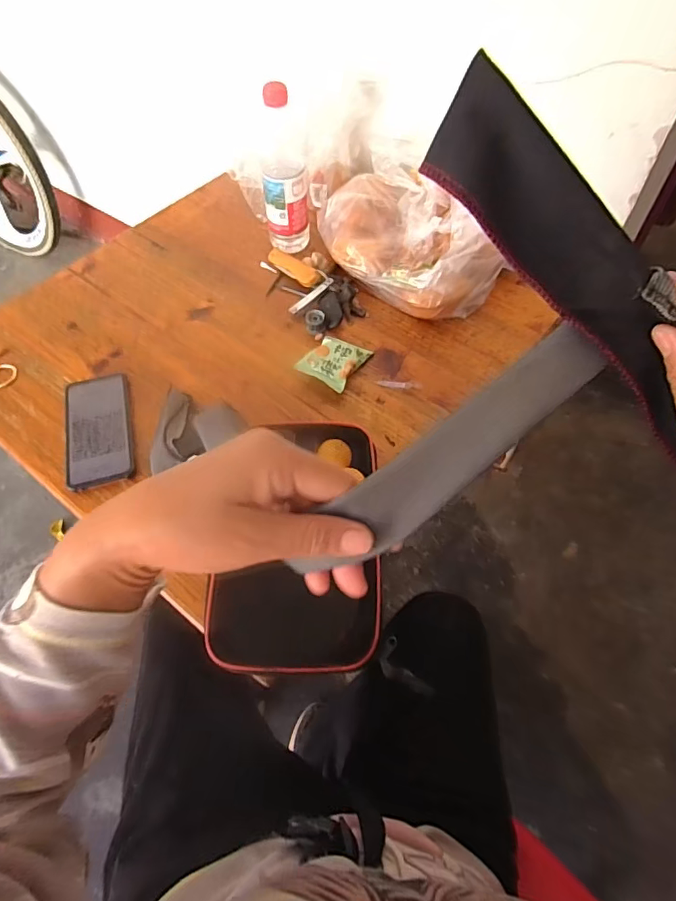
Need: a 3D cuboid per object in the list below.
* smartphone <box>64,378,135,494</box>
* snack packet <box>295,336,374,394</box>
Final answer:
[{"bbox_3d":[-0.295,-0.029,0.617,0.076,0.017,0.167,-16,59,-6],"label":"smartphone"},{"bbox_3d":[-0.005,-0.119,0.662,0.067,0.029,0.082,24,63,16],"label":"snack packet"}]

